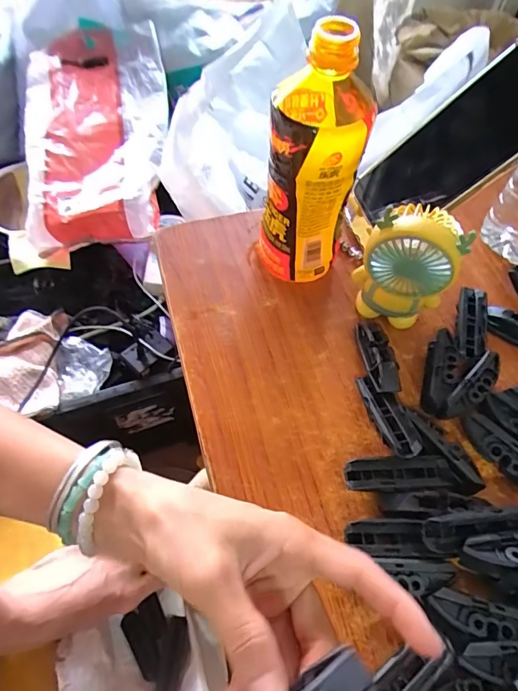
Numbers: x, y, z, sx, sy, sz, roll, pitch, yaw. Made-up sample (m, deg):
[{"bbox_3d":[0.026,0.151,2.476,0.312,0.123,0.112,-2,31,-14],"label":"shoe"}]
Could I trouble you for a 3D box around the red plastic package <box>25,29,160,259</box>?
[{"bbox_3d":[-0.311,-0.370,0.796,0.204,0.128,0.460,-11,60,-9],"label":"red plastic package"}]

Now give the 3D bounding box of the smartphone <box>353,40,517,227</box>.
[{"bbox_3d":[0.156,-0.157,0.356,0.014,0.166,0.084,19,44,-45],"label":"smartphone"}]

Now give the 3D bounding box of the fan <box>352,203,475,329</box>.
[{"bbox_3d":[0.111,-0.056,0.348,0.064,0.110,0.035,19,59,9],"label":"fan"}]

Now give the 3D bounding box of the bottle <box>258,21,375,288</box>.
[{"bbox_3d":[0.041,-0.134,0.346,0.064,0.189,0.076,10,58,3],"label":"bottle"}]

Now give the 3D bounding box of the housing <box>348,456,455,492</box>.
[{"bbox_3d":[0.096,0.091,0.311,0.073,0.019,0.021,-1,58,-3],"label":"housing"}]

